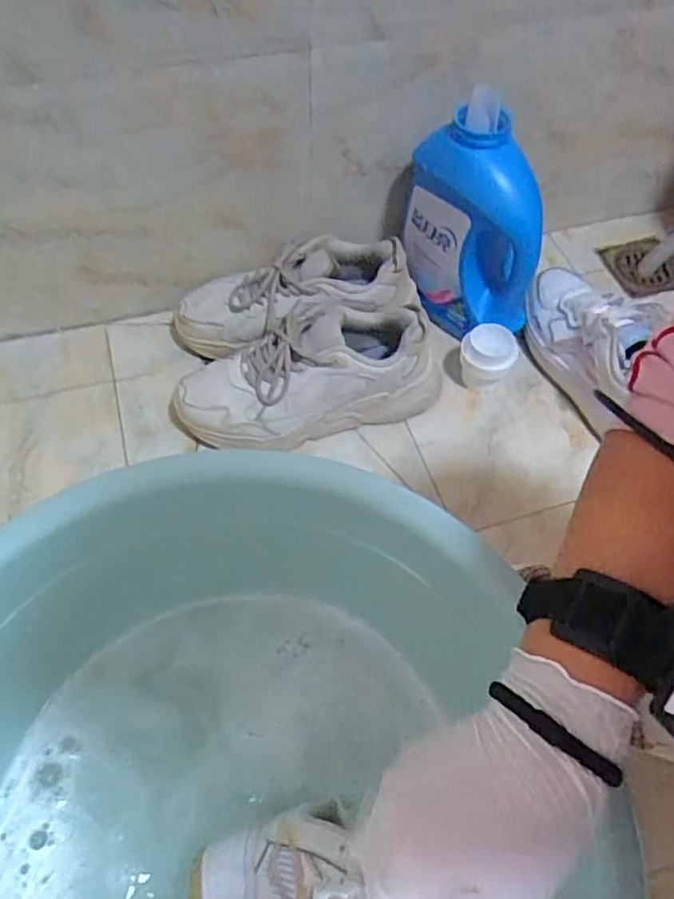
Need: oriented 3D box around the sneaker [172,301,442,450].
[{"bbox_3d":[-0.031,-0.080,0.675,0.281,0.106,0.109,-15,58,-12],"label":"sneaker"}]

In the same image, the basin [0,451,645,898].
[{"bbox_3d":[-0.059,0.240,0.413,0.409,0.181,0.432,1,56,-1],"label":"basin"}]

